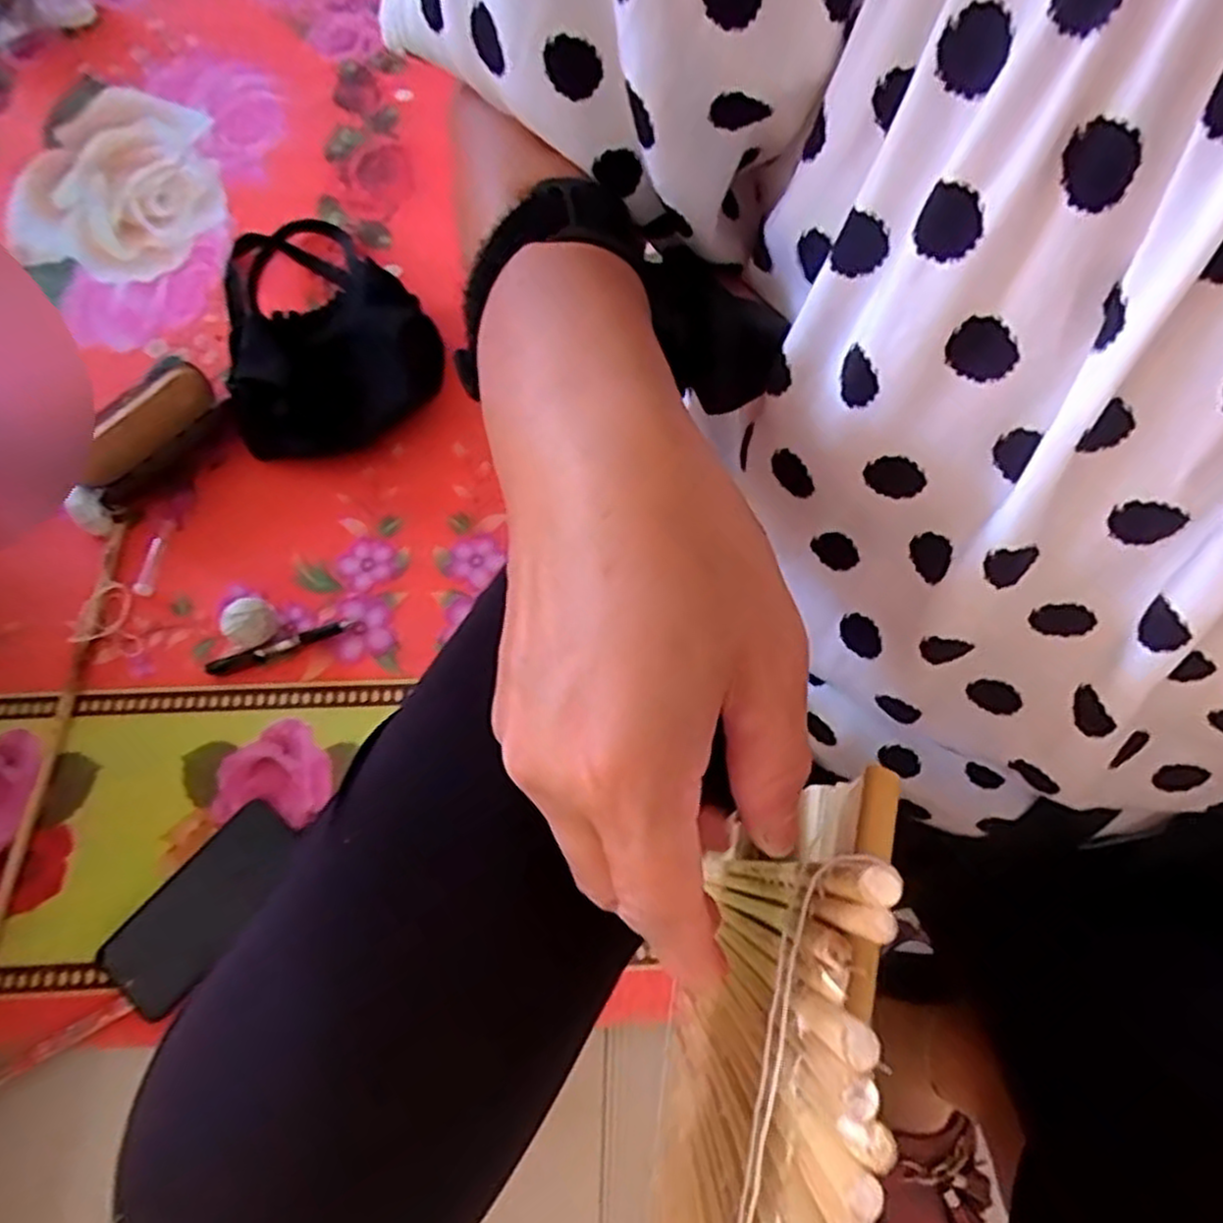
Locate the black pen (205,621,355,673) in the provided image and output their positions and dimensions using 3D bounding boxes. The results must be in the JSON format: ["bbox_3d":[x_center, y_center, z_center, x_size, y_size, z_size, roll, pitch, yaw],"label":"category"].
[{"bbox_3d":[-0.302,0.032,0.691,0.127,0.010,0.015,-19,71,-8],"label":"black pen"}]

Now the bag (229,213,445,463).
[{"bbox_3d":[-0.285,-0.293,0.772,0.196,0.074,0.287,-10,70,-5],"label":"bag"}]

